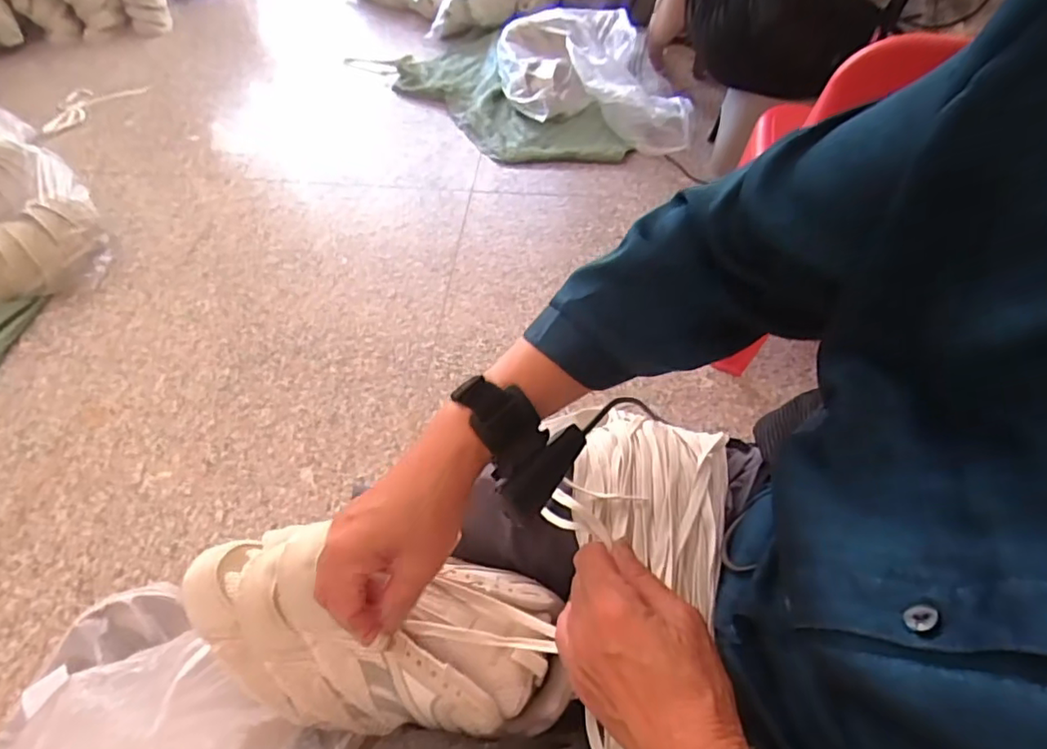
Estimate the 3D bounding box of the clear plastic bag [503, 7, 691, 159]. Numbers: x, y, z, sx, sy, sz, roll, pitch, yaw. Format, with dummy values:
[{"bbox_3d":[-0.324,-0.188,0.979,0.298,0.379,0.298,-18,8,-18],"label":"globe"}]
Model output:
[{"bbox_3d":[0.185,-0.837,1.668,0.434,0.187,0.586,-8,52,-7],"label":"clear plastic bag"}]

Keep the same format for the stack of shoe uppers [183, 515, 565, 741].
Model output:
[{"bbox_3d":[-0.111,0.178,0.421,0.269,0.078,0.119,7,53,9],"label":"stack of shoe uppers"}]

